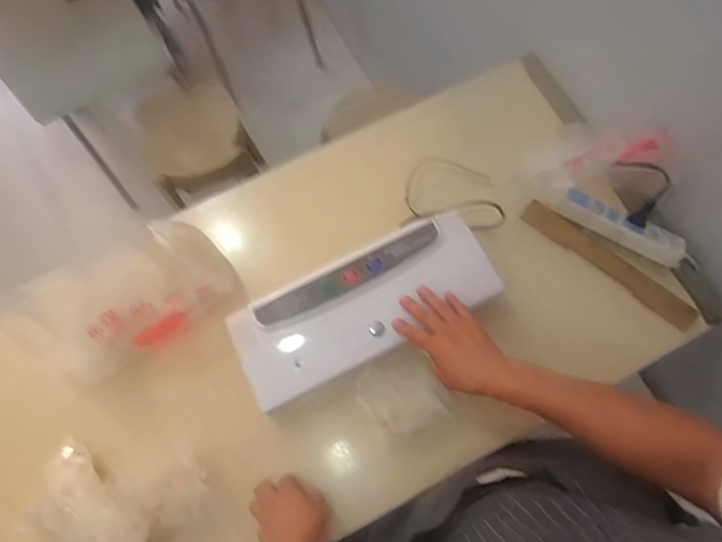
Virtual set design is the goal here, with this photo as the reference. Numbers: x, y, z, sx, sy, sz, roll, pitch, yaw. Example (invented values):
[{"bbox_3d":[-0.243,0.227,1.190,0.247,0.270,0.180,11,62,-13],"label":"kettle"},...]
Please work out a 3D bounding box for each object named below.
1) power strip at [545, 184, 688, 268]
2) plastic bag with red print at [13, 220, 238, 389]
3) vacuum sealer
[{"bbox_3d":[0.380,-0.068,0.724,0.209,0.034,0.045,28,76,9],"label":"power strip"},{"bbox_3d":[-0.323,0.042,0.673,0.272,0.121,0.159,-29,75,-7],"label":"plastic bag with red print"},{"bbox_3d":[0.004,0.047,0.677,0.364,0.047,0.139,-29,75,-5],"label":"vacuum sealer"}]

